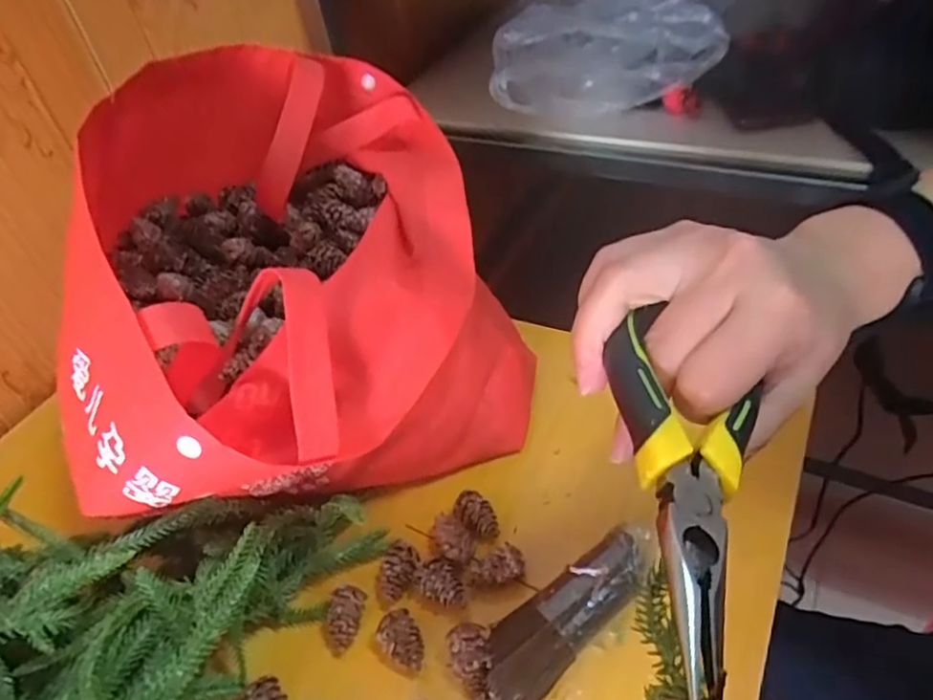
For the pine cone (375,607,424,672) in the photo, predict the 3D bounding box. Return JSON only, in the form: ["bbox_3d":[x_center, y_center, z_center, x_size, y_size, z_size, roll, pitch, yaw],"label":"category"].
[{"bbox_3d":[-0.037,0.168,0.376,0.022,0.020,0.031,-29,47,-15],"label":"pine cone"}]

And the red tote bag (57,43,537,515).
[{"bbox_3d":[-0.118,-0.052,0.466,0.275,0.190,0.342,-25,47,-12],"label":"red tote bag"}]

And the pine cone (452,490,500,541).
[{"bbox_3d":[0.006,0.109,0.427,0.020,0.019,0.032,-33,49,-19],"label":"pine cone"}]

